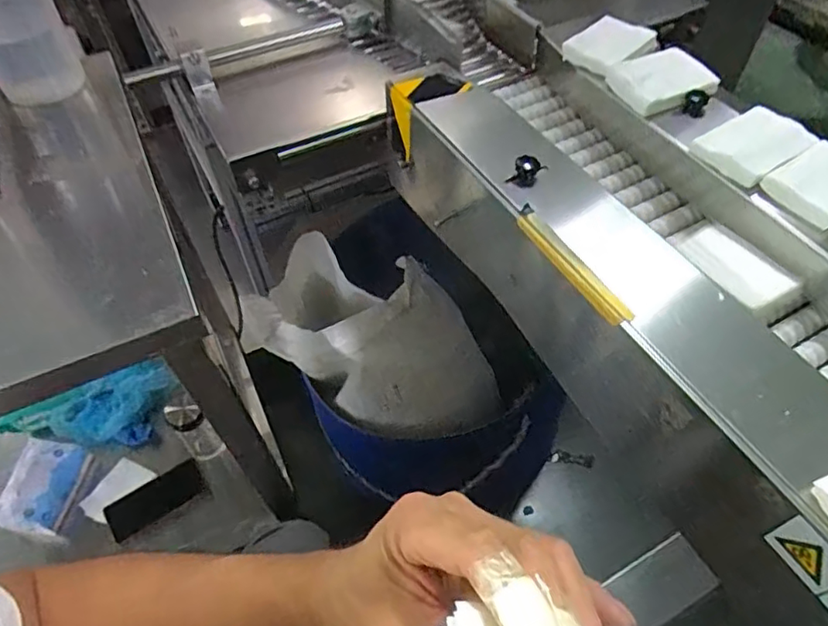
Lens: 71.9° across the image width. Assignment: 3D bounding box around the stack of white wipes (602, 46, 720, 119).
[{"bbox_3d":[0.273,-0.262,0.641,0.101,0.025,0.078,-20,56,-13],"label":"stack of white wipes"}]

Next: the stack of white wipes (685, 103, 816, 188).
[{"bbox_3d":[0.342,-0.171,0.571,0.106,0.017,0.079,-29,58,-19],"label":"stack of white wipes"}]

